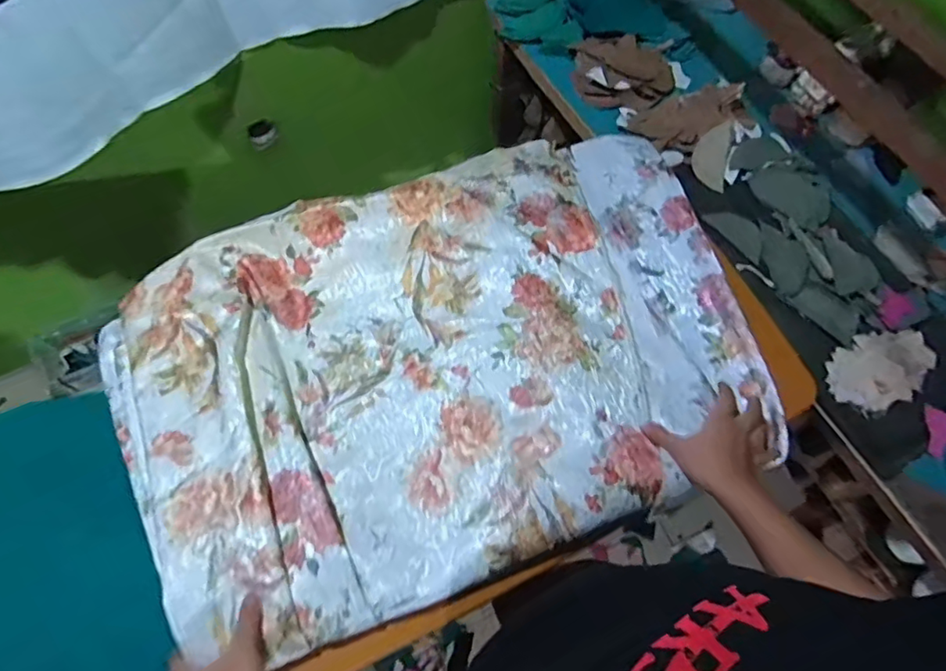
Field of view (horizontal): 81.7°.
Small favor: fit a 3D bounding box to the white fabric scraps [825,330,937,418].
[{"bbox_3d":[0.561,0.047,0.752,0.154,0.014,0.098,-16,68,-8],"label":"white fabric scraps"}]

